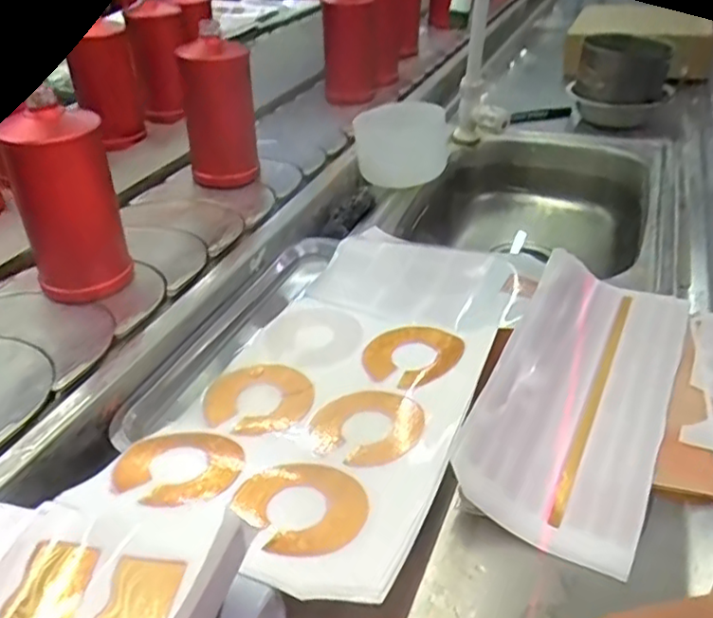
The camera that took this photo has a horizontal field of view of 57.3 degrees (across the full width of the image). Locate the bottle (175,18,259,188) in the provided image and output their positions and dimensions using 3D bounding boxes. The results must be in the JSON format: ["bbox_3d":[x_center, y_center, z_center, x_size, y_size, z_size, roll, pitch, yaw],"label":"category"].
[{"bbox_3d":[-0.174,-0.249,0.822,0.084,0.177,0.094,-6,36,-10],"label":"bottle"}]

